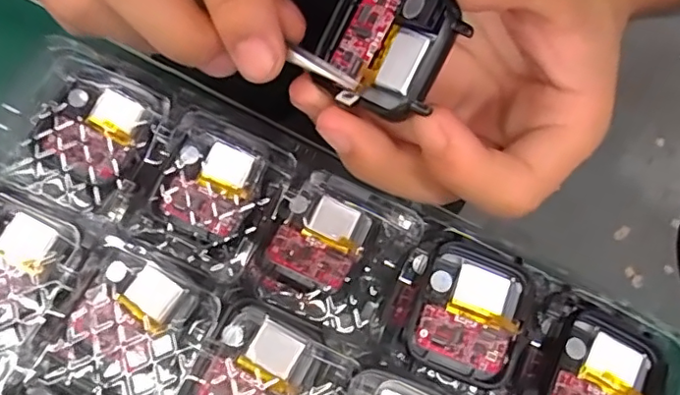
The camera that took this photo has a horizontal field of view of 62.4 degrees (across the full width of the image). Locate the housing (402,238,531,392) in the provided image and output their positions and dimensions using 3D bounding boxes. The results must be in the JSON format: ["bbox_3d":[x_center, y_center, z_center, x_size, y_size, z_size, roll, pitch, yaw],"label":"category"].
[{"bbox_3d":[0.043,0.038,0.188,0.035,0.007,0.044,24,73,2],"label":"housing"}]

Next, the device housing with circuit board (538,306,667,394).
[{"bbox_3d":[0.089,0.062,0.191,0.038,0.013,0.047,32,73,5],"label":"device housing with circuit board"}]

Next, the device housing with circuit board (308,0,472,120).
[{"bbox_3d":[0.012,-0.043,0.162,0.049,0.007,0.034,31,102,43],"label":"device housing with circuit board"}]

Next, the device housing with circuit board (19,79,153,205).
[{"bbox_3d":[-0.092,-0.022,0.204,0.040,0.014,0.044,27,73,3],"label":"device housing with circuit board"}]

